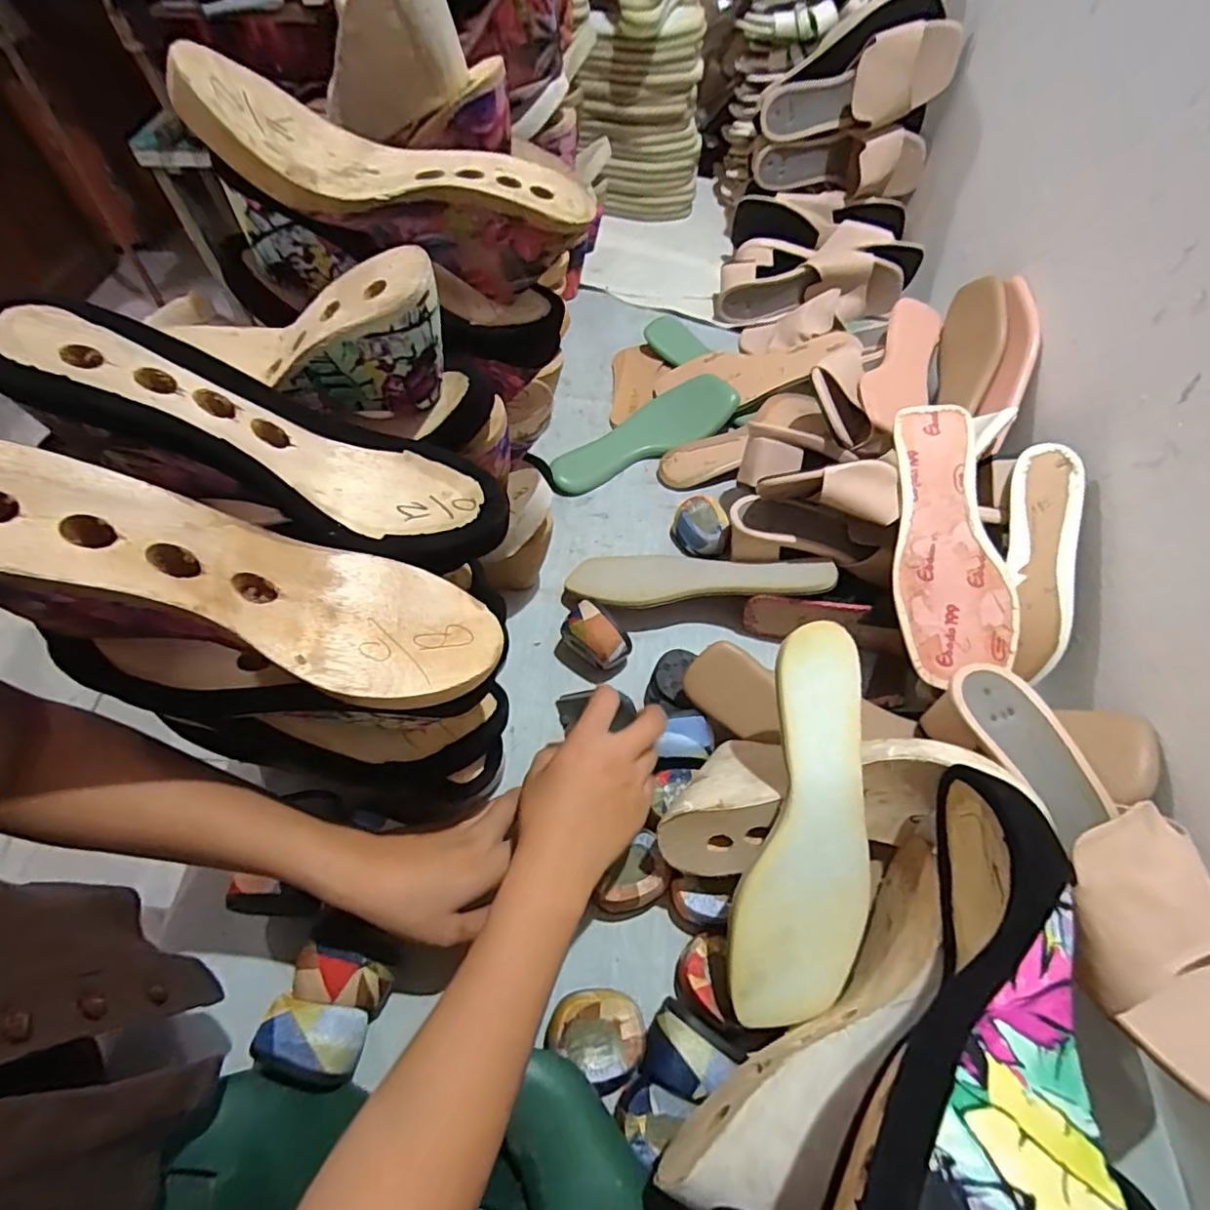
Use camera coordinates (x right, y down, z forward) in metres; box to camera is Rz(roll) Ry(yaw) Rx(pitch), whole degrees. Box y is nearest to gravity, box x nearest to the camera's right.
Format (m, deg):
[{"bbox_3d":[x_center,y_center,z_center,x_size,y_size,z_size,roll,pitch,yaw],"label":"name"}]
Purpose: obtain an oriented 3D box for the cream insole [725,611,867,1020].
[{"bbox_3d":[0.126,0.137,0.366,0.077,0.015,0.244,5,92,3],"label":"cream insole"}]

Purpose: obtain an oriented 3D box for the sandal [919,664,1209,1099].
[{"bbox_3d":[0.291,0.146,0.358,0.088,0.067,0.239,-14,60,-9],"label":"sandal"}]

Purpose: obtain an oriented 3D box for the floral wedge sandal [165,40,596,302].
[{"bbox_3d":[-0.139,-0.279,0.401,0.244,0.082,0.080,9,57,-18],"label":"floral wedge sandal"}]

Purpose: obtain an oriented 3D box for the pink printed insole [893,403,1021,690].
[{"bbox_3d":[0.270,-0.058,0.476,0.087,0.016,0.226,-8,77,7],"label":"pink printed insole"}]

